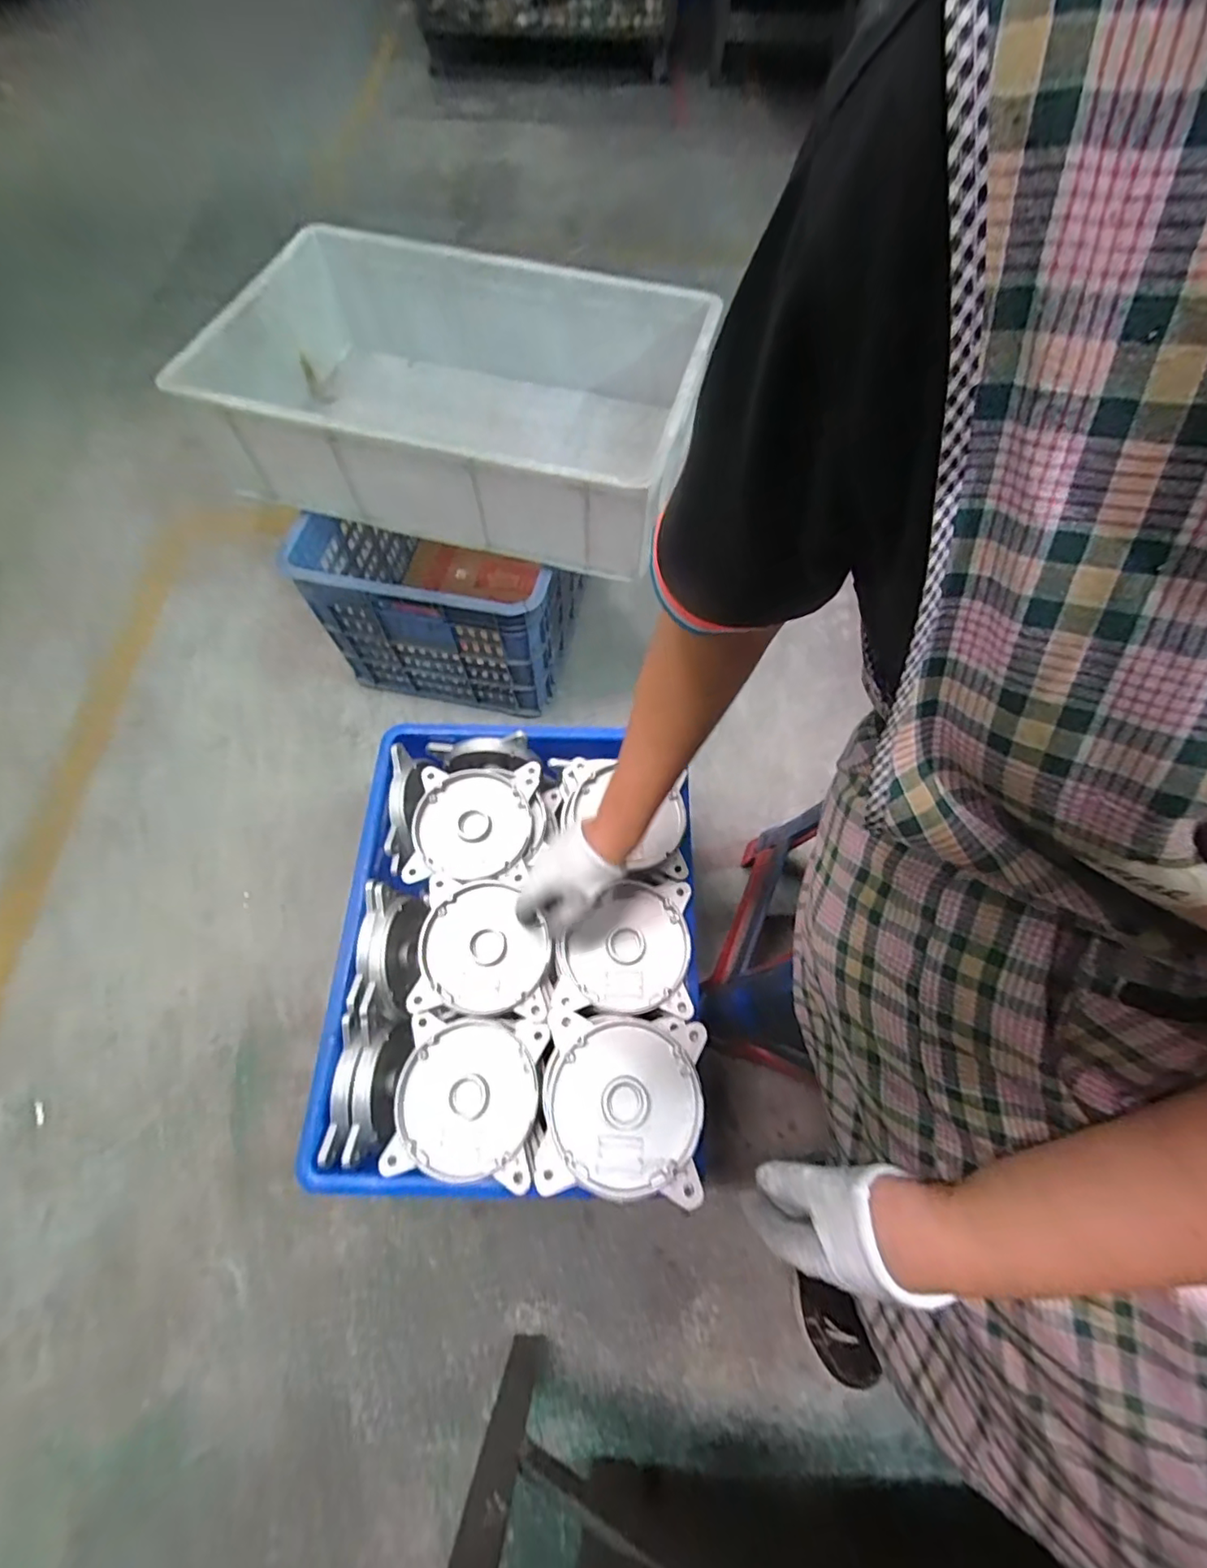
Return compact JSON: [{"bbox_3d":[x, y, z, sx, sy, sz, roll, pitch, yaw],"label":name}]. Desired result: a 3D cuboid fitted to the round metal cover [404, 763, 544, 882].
[{"bbox_3d":[-0.161,0.043,0.700,0.143,0.030,0.156,0,66,-1],"label":"round metal cover"}]

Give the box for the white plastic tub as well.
[{"bbox_3d":[-0.241,-0.631,0.940,0.760,0.221,0.511,14,66,5],"label":"white plastic tub"}]

